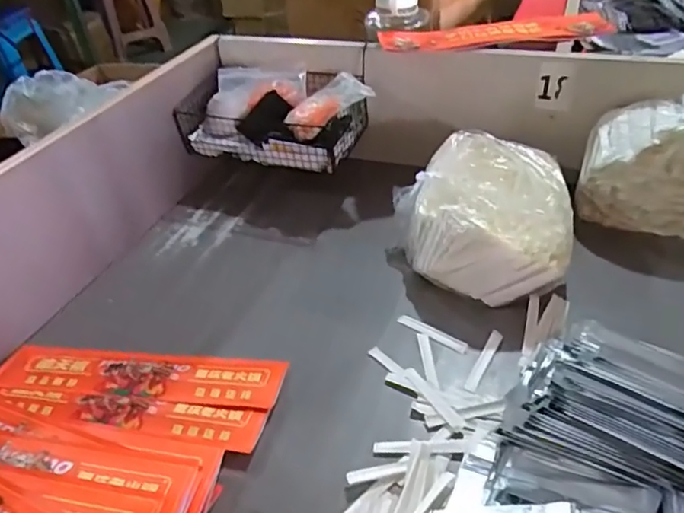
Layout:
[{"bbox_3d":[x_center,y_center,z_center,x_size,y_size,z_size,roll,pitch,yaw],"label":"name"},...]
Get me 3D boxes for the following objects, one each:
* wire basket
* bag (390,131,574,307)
[{"bbox_3d":[-0.100,-0.230,0.903,0.292,0.102,0.156,12,43,22],"label":"wire basket"},{"bbox_3d":[0.184,-0.060,0.755,0.223,0.118,0.253,8,42,17],"label":"bag"}]

